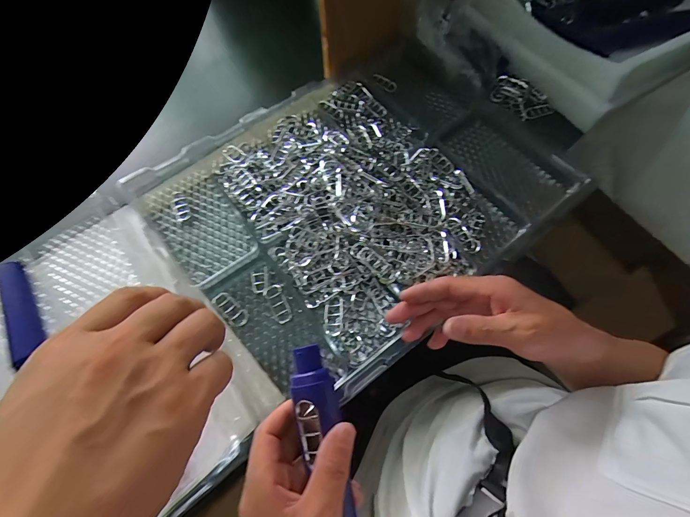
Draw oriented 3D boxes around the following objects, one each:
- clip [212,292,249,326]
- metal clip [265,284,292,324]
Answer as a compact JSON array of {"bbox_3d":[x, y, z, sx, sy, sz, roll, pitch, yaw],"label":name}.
[{"bbox_3d":[-0.148,0.063,0.387,0.059,0.011,0.022,37,73,16],"label":"clip"},{"bbox_3d":[-0.086,0.059,0.389,0.023,0.004,0.052,-28,69,-10],"label":"metal clip"}]

